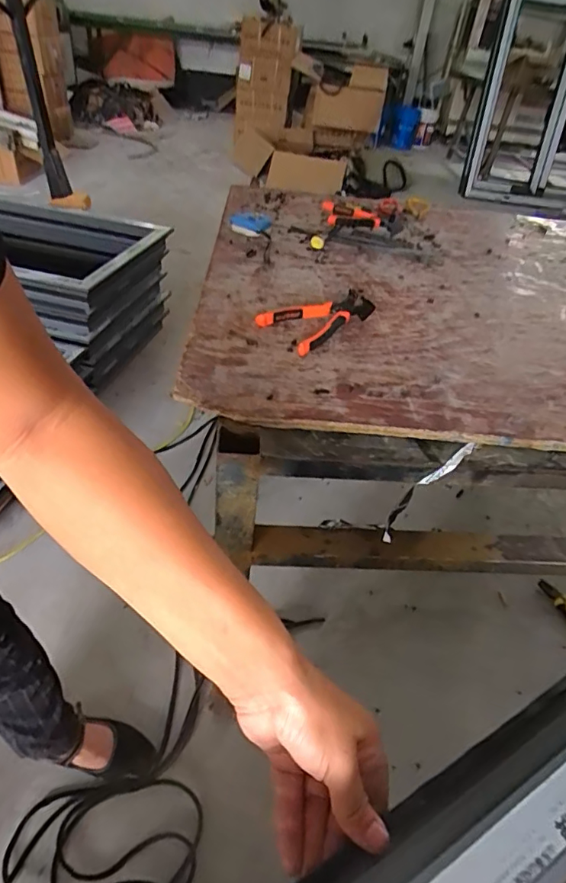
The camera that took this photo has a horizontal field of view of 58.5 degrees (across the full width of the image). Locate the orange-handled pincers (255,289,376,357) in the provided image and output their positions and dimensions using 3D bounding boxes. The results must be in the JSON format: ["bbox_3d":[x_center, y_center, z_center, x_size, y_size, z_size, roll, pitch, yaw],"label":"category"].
[{"bbox_3d":[0.052,-0.178,0.723,0.162,0.030,0.098,-29,53,-34],"label":"orange-handled pincers"}]

